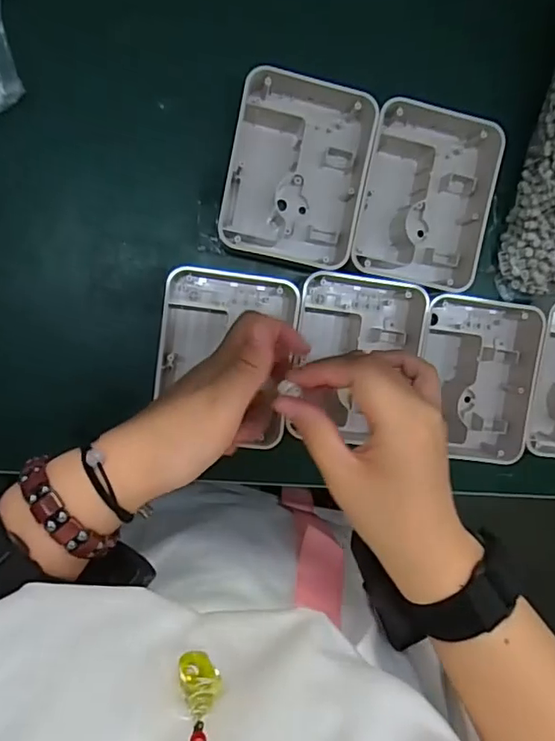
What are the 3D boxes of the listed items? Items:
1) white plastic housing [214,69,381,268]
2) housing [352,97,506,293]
[{"bbox_3d":[0.015,-0.152,0.412,0.098,0.042,0.134,10,95,-7],"label":"white plastic housing"},{"bbox_3d":[0.112,-0.135,0.424,0.101,0.043,0.137,7,95,-7],"label":"housing"}]

